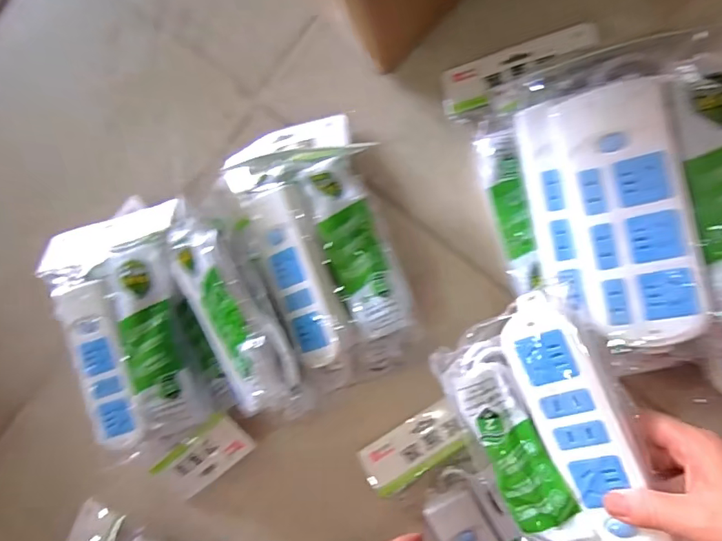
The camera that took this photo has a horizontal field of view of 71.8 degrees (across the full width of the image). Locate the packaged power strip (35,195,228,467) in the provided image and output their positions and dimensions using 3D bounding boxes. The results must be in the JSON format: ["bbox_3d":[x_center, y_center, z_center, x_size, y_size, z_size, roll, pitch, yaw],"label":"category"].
[{"bbox_3d":[-0.241,0.061,0.516,0.144,0.059,0.238,-16,88,7],"label":"packaged power strip"}]

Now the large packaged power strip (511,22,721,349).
[{"bbox_3d":[0.213,-0.059,0.382,0.142,0.073,0.219,-11,88,7],"label":"large packaged power strip"}]

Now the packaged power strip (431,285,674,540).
[{"bbox_3d":[0.143,0.135,0.361,0.112,0.032,0.226,-23,86,29],"label":"packaged power strip"}]

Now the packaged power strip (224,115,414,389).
[{"bbox_3d":[-0.035,-0.016,0.510,0.127,0.107,0.264,-21,87,7],"label":"packaged power strip"}]

